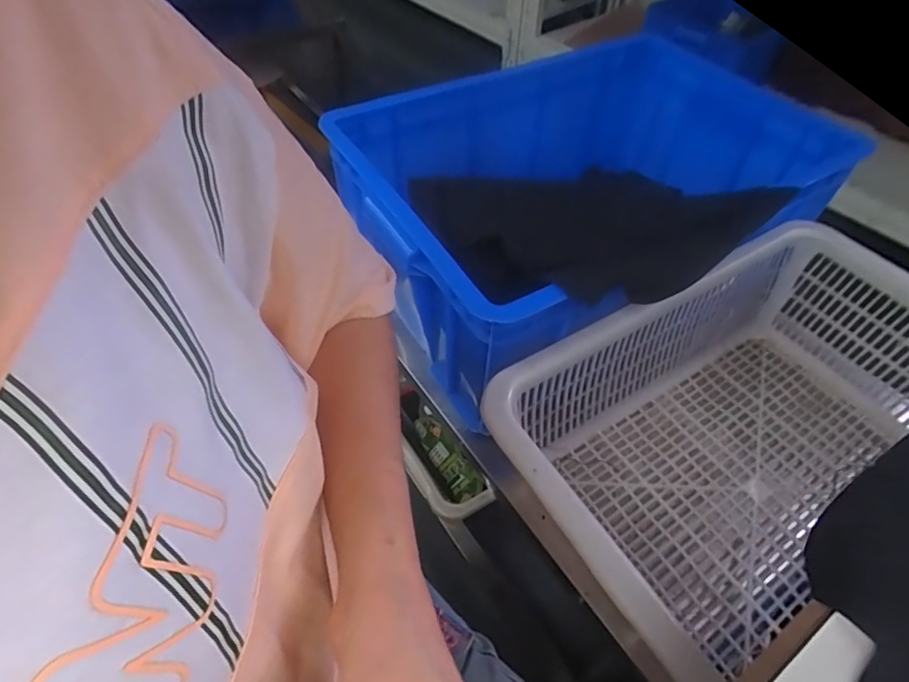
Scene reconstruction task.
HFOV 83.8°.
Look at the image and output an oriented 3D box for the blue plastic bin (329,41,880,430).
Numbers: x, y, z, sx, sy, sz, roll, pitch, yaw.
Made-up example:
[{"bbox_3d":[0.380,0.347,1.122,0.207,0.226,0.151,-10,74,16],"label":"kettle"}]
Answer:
[{"bbox_3d":[0.191,-0.197,0.667,0.667,0.209,0.404,-32,59,-24],"label":"blue plastic bin"}]

